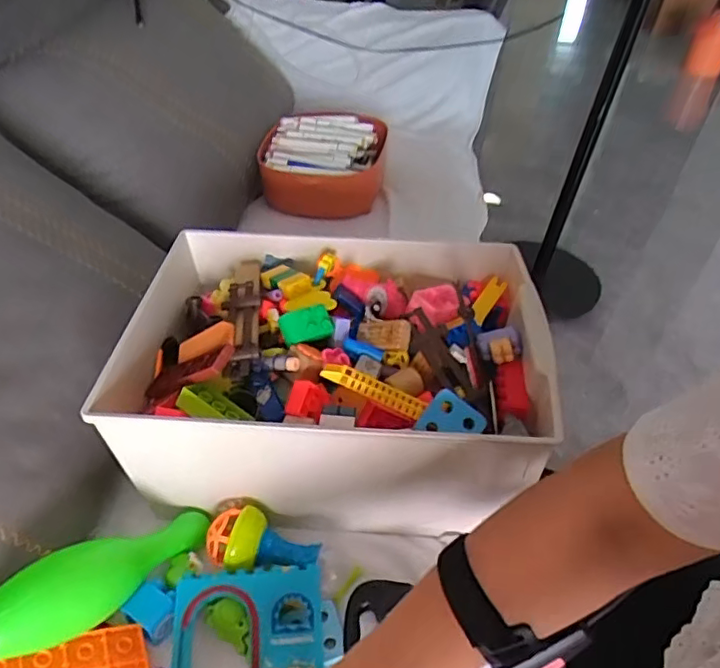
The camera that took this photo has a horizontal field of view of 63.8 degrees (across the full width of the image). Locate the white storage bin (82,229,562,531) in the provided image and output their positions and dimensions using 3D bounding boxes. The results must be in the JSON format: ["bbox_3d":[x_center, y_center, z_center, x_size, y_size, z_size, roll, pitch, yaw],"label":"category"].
[{"bbox_3d":[-0.036,0.036,0.624,0.424,0.150,0.291,4,42,-1],"label":"white storage bin"}]

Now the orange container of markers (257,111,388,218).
[{"bbox_3d":[-0.068,-0.330,1.106,0.226,0.106,0.249,6,42,1],"label":"orange container of markers"}]

